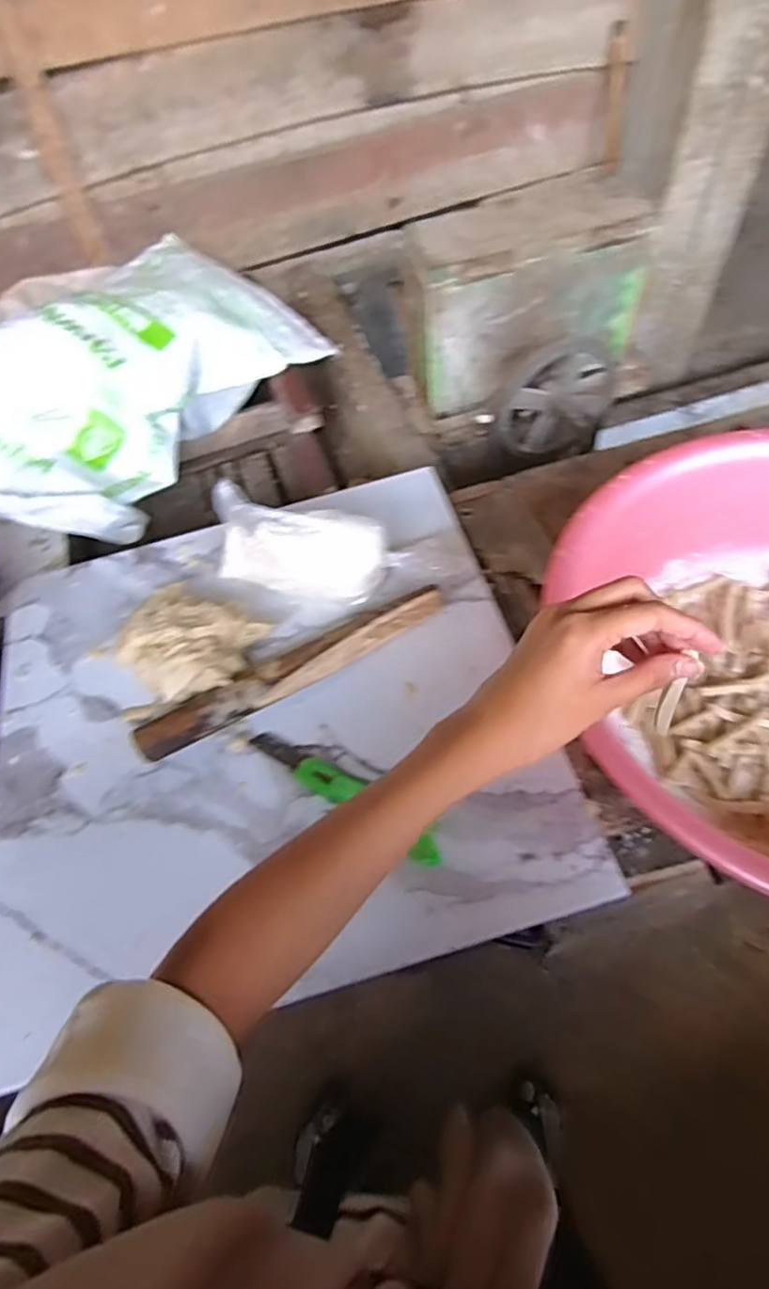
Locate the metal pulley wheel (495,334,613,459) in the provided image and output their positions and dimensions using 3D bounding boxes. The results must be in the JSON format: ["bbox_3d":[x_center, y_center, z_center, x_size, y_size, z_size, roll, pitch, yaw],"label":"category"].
[{"bbox_3d":[0.271,-0.385,1.004,0.195,0.181,0.057,-11,57,-3],"label":"metal pulley wheel"}]

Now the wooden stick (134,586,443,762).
[{"bbox_3d":[-0.082,0.021,0.591,0.296,0.041,0.033,-28,59,-13],"label":"wooden stick"}]

